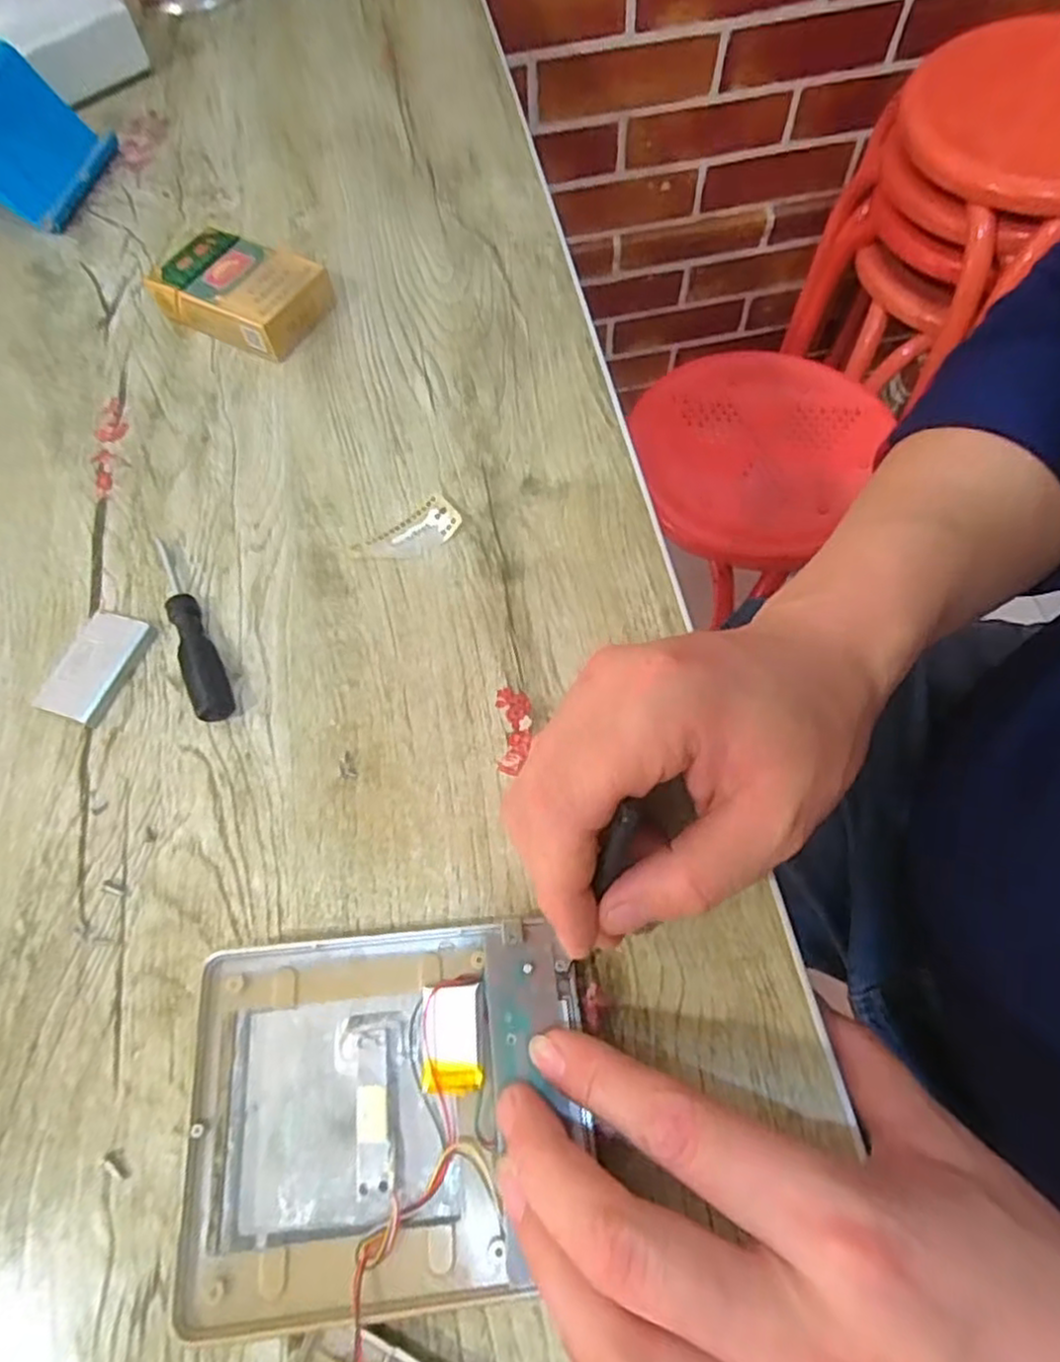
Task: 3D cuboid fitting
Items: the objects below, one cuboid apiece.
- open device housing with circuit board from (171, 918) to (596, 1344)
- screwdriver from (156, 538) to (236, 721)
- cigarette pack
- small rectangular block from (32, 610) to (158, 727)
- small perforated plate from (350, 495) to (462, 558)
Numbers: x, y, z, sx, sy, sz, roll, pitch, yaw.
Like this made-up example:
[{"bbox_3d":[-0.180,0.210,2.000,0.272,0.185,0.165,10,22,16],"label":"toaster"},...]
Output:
[{"bbox_3d":[-0.045,0.137,0.229,0.121,0.017,0.103,-6,64,0],"label":"open device housing with circuit board"},{"bbox_3d":[-0.153,-0.026,0.316,0.015,0.012,0.104,-28,66,-10],"label":"screwdriver"},{"bbox_3d":[-0.162,-0.215,0.398,0.089,0.027,0.057,25,68,14],"label":"cigarette pack"},{"bbox_3d":[-0.191,-0.007,0.313,0.031,0.006,0.050,17,67,11],"label":"small rectangular block"},{"bbox_3d":[-0.057,-0.068,0.334,0.050,0.006,0.025,-39,68,-14],"label":"small perforated plate"}]

